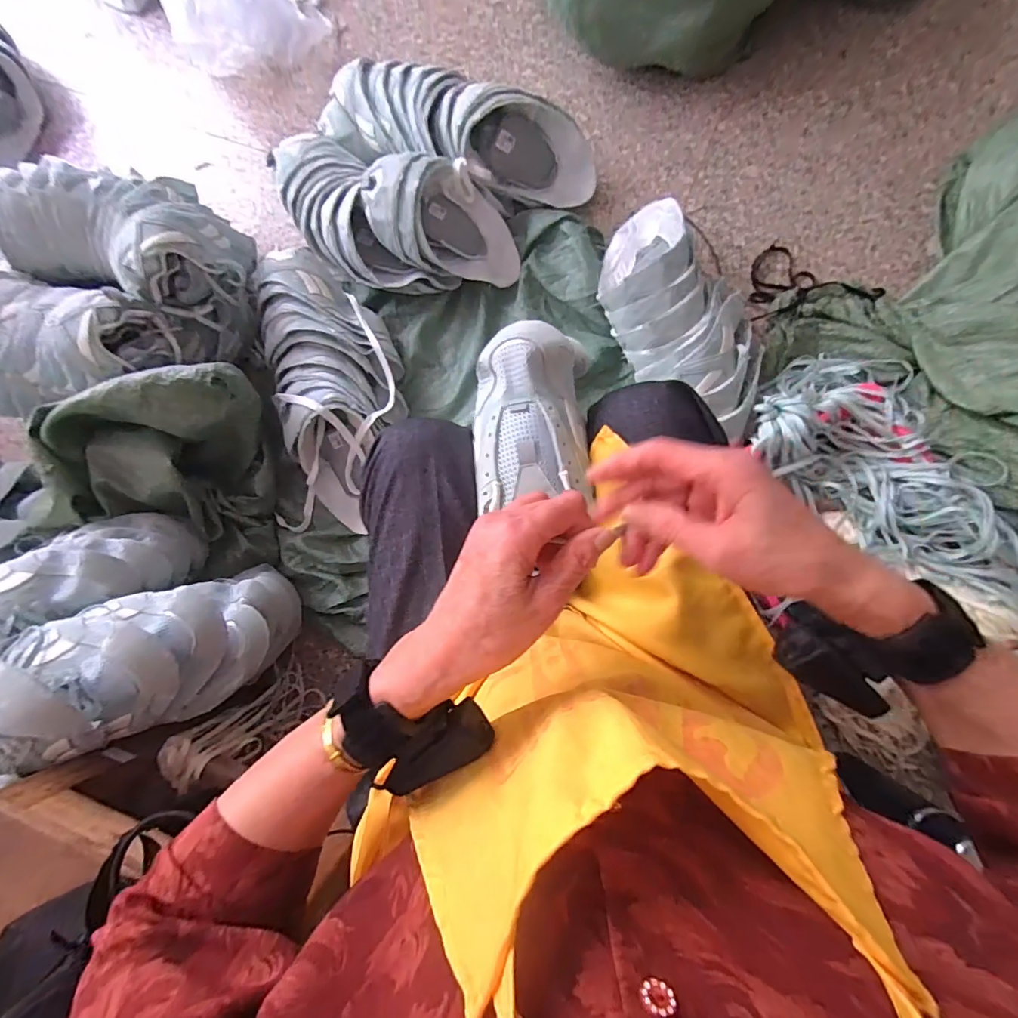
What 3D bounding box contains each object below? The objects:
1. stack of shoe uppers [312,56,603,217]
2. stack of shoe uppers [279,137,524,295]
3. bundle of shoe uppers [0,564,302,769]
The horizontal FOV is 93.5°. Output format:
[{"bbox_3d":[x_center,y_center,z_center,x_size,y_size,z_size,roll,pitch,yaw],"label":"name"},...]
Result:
[{"bbox_3d":[-0.086,-0.638,0.842,0.475,0.154,0.144,18,86,8],"label":"stack of shoe uppers"},{"bbox_3d":[-0.205,-0.496,0.815,0.435,0.149,0.219,13,86,7],"label":"stack of shoe uppers"},{"bbox_3d":[-0.441,0.181,0.597,0.176,0.347,0.171,-31,80,40],"label":"bundle of shoe uppers"}]

